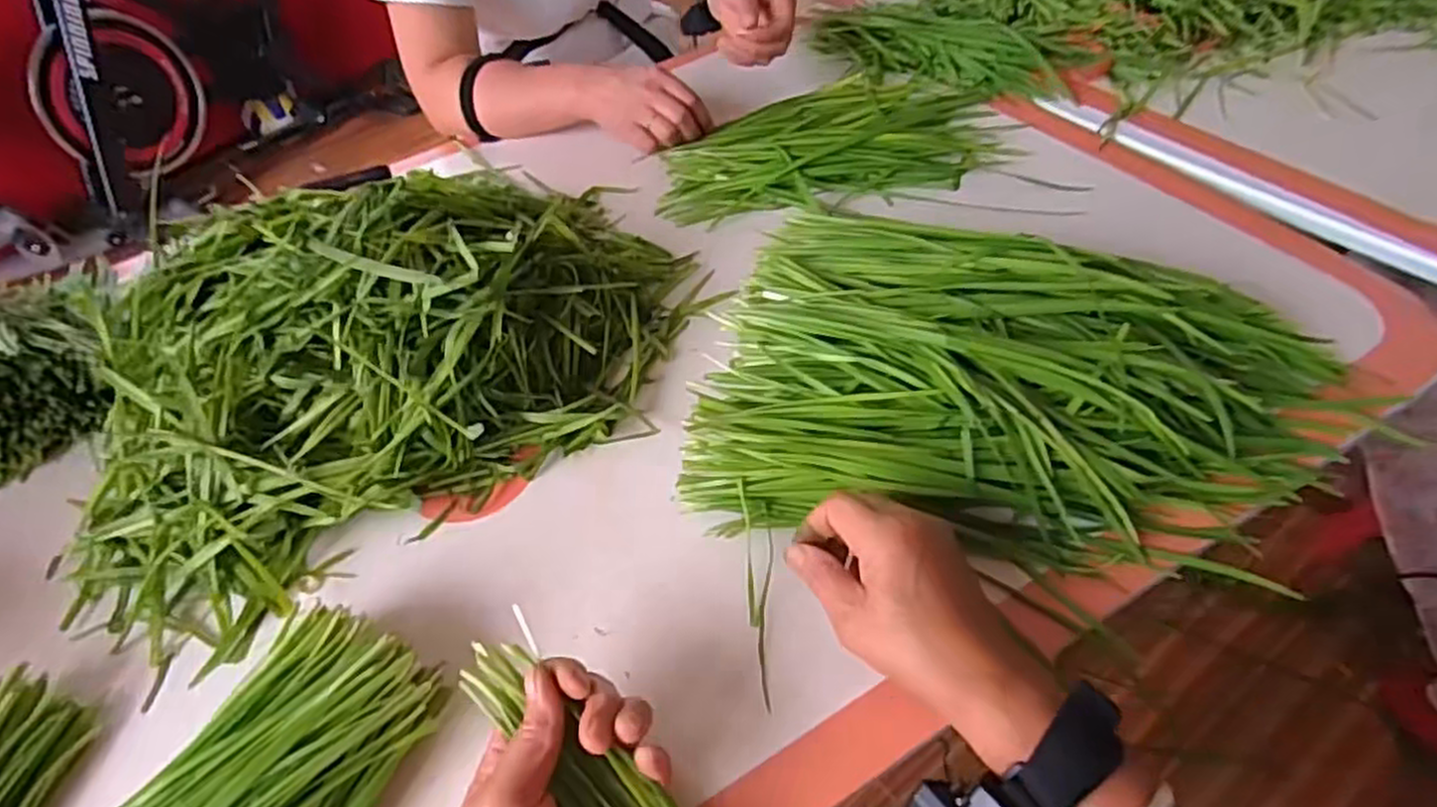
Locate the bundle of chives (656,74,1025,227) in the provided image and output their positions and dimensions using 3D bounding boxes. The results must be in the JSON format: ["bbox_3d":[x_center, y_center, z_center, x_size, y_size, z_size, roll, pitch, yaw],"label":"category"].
[{"bbox_3d":[0.102,-0.259,0.739,0.309,0.032,0.193,-8,47,3],"label":"bundle of chives"}]

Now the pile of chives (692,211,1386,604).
[{"bbox_3d":[0.187,-0.020,0.481,0.377,0.065,0.230,3,49,13],"label":"pile of chives"}]

